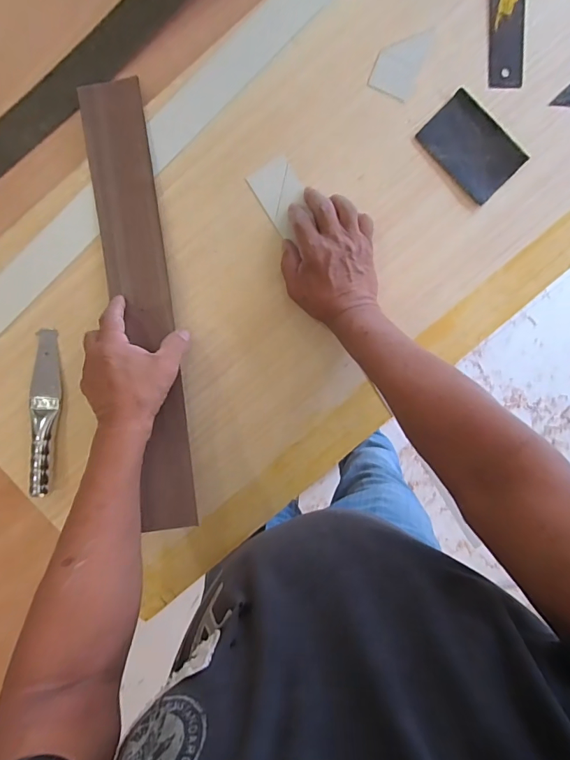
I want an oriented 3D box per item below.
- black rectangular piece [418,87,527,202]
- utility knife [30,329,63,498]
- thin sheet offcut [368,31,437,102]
[{"bbox_3d":[0.223,-0.277,0.495,0.114,0.007,0.075,45,92,-4],"label":"black rectangular piece"},{"bbox_3d":[-0.292,0.039,0.499,0.033,0.021,0.195,5,94,-2],"label":"utility knife"},{"bbox_3d":[0.136,-0.374,0.486,0.051,0.004,0.081,21,94,-3],"label":"thin sheet offcut"}]

